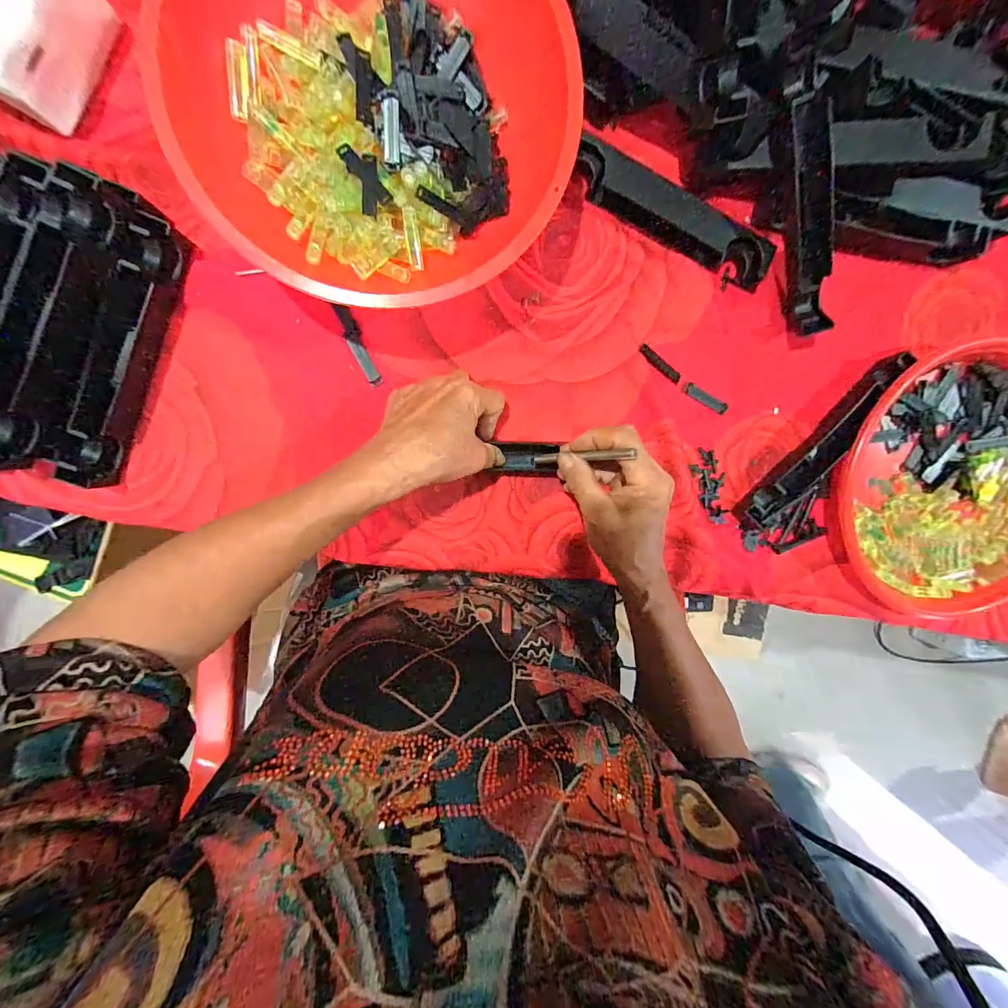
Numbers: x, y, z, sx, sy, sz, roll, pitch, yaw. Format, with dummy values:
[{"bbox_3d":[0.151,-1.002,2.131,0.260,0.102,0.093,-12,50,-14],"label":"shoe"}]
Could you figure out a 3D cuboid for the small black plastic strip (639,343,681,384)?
[{"bbox_3d":[0.136,-0.122,0.372,0.046,0.006,0.010,33,93,-9],"label":"small black plastic strip"}]

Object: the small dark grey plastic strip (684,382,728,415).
[{"bbox_3d":[0.180,-0.095,0.383,0.045,0.004,0.012,27,94,-9],"label":"small dark grey plastic strip"}]

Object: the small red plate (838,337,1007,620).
[{"bbox_3d":[0.435,-0.015,0.399,0.252,0.029,0.250,-1,97,-6],"label":"small red plate"}]

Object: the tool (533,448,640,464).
[{"bbox_3d":[0.056,-0.036,0.325,0.010,0.097,0.008,-14,100,-31],"label":"tool"}]

